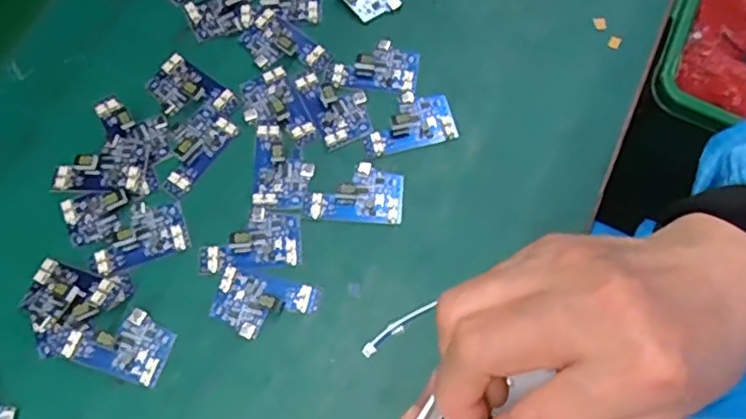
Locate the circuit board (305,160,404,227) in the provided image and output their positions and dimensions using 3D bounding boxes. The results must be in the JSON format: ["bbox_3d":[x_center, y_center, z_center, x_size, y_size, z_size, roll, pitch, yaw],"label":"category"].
[{"bbox_3d":[-0.010,-0.010,0.385,0.056,0.004,0.037,4,69,3],"label":"circuit board"}]

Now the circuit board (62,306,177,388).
[{"bbox_3d":[-0.139,0.073,0.355,0.054,0.007,0.036,17,70,8],"label":"circuit board"}]

